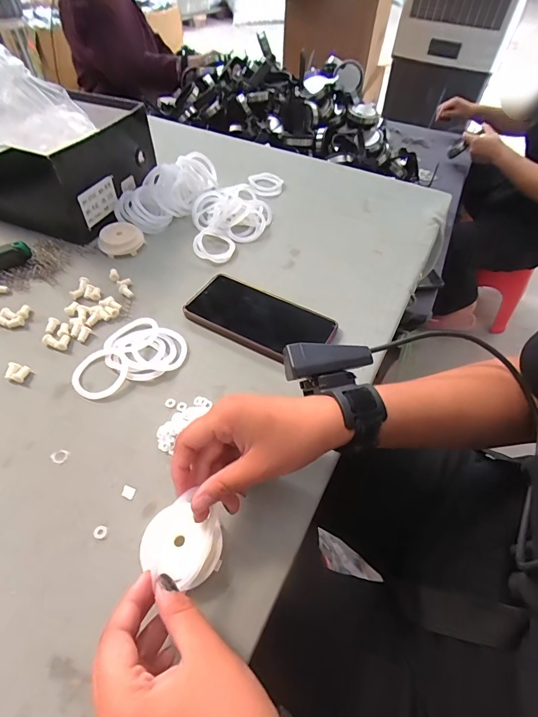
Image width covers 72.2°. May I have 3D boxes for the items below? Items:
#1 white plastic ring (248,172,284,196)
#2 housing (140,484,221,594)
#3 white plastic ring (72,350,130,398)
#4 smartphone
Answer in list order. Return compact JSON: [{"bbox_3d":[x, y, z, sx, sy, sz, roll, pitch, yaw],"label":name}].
[{"bbox_3d":[-0.004,-0.291,0.615,0.055,0.013,0.056,1,53,-1],"label":"white plastic ring"},{"bbox_3d":[-0.062,0.135,0.273,0.058,0.019,0.056,1,53,-1],"label":"housing"},{"bbox_3d":[-0.170,0.014,0.372,0.050,0.012,0.054,1,53,-1],"label":"white plastic ring"},{"bbox_3d":[-0.011,-0.047,0.426,0.164,0.012,0.083,25,56,16],"label":"smartphone"}]

